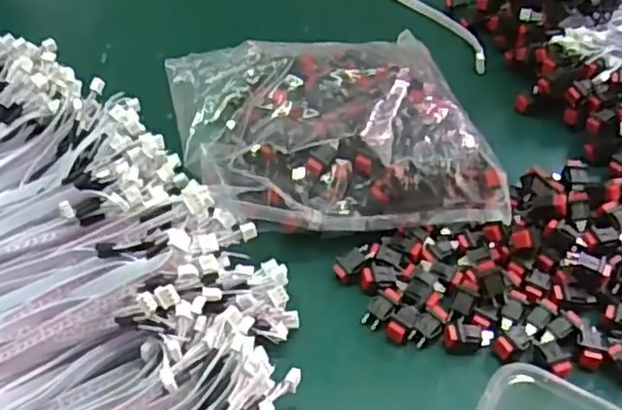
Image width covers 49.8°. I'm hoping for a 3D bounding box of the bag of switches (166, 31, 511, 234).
[{"bbox_3d":[0.010,-0.056,0.447,0.205,0.056,0.169,-6,50,-4],"label":"bag of switches"}]

